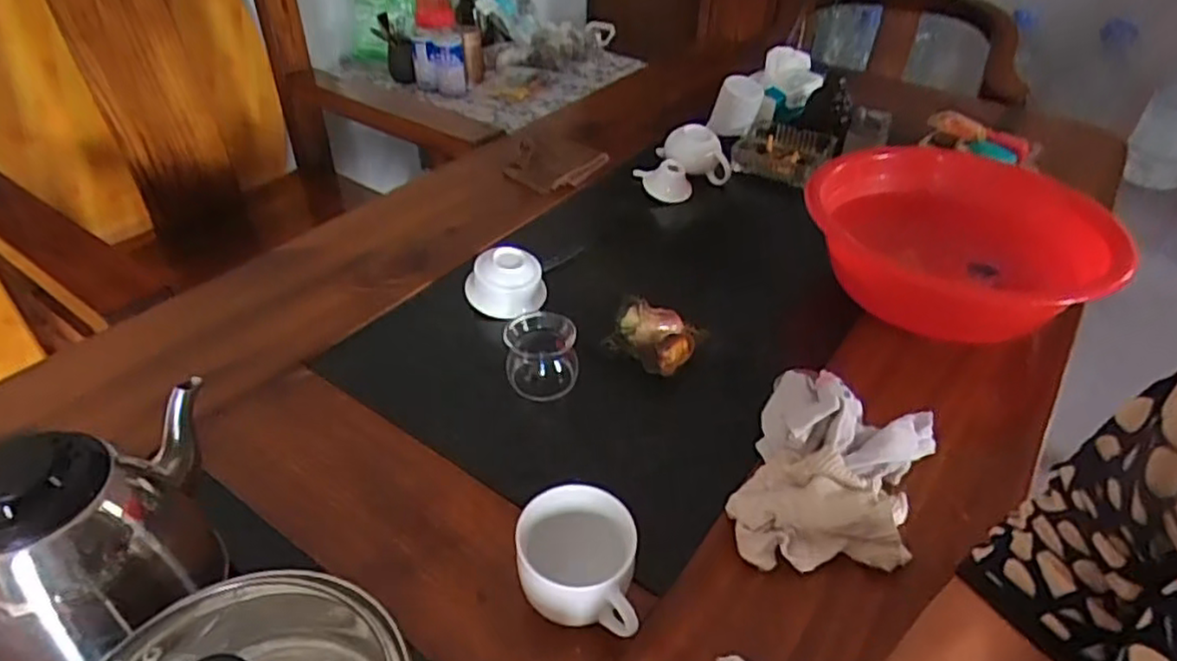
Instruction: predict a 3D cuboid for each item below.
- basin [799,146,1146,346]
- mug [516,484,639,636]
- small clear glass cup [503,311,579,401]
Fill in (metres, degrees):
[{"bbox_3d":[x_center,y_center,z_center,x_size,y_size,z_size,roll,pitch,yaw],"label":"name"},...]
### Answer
[{"bbox_3d":[0.392,-0.097,0.771,0.282,0.101,0.282,1,39,0],"label":"basin"},{"bbox_3d":[-0.008,0.157,0.459,0.073,0.067,0.082,1,39,0],"label":"mug"},{"bbox_3d":[-0.042,0.023,0.639,0.065,0.056,0.056,3,39,2],"label":"small clear glass cup"}]

